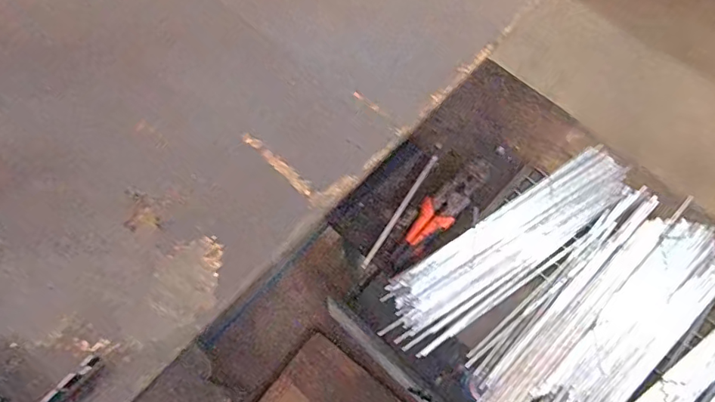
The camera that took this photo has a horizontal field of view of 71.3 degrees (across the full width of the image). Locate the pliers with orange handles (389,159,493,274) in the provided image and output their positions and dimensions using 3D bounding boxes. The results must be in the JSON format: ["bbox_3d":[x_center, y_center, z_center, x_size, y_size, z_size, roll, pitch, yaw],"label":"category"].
[{"bbox_3d":[0.117,0.013,0.706,0.048,0.014,0.205,37,74,16],"label":"pliers with orange handles"}]

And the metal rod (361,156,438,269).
[{"bbox_3d":[0.061,0.014,0.711,0.009,0.010,0.194,31,73,14],"label":"metal rod"}]

